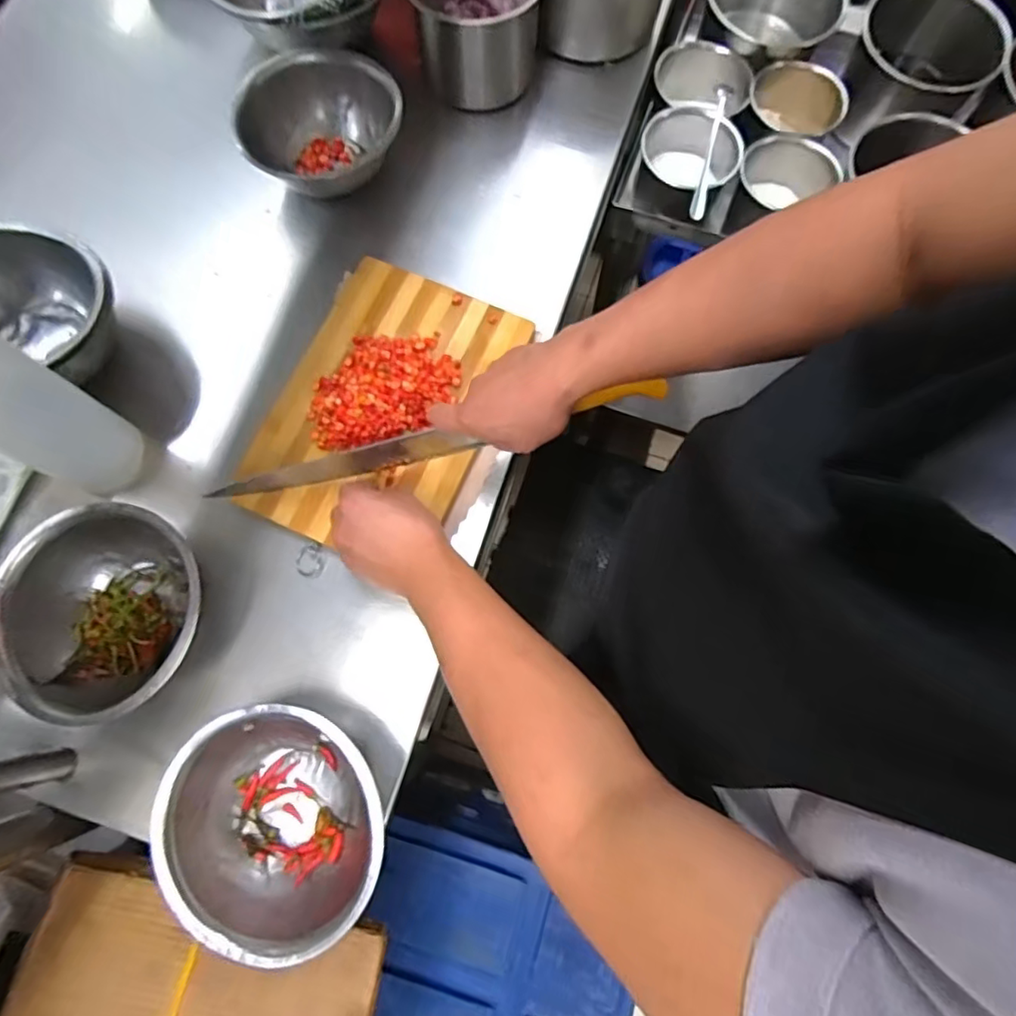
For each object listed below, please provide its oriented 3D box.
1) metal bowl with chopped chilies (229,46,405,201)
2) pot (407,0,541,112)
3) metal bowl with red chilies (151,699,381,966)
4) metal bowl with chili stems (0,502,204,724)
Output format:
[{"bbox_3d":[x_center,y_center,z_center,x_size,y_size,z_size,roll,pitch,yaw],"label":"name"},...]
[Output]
[{"bbox_3d":[-0.200,-0.409,0.628,0.162,0.080,0.135,-15,76,-5],"label":"metal bowl with chopped chilies"},{"bbox_3d":[-0.037,-0.579,0.668,0.144,0.107,0.125,0,75,-2],"label":"pot"},{"bbox_3d":[-0.182,0.251,0.469,0.163,0.102,0.170,0,75,-2],"label":"metal bowl with red chilies"},{"bbox_3d":[-0.333,0.091,0.502,0.149,0.100,0.164,-13,76,-5],"label":"metal bowl with chili stems"}]

